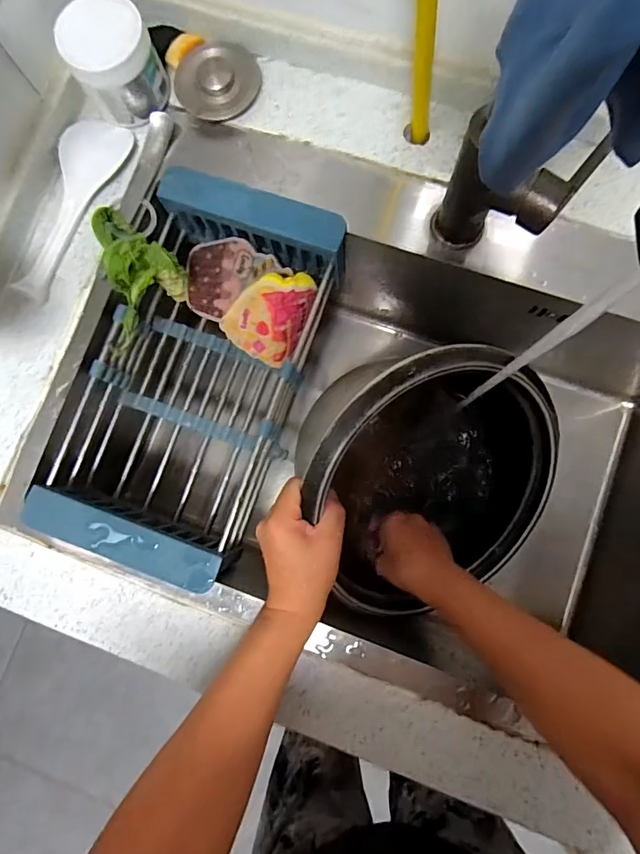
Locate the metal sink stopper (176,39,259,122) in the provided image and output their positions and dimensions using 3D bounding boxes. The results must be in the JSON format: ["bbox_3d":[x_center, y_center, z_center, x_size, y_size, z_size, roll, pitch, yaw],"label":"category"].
[{"bbox_3d":[-0.102,-0.347,0.467,0.082,0.023,0.069,-2,83,3],"label":"metal sink stopper"}]

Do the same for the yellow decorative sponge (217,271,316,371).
[{"bbox_3d":[-0.055,-0.116,0.482,0.080,0.033,0.091,18,126,-6],"label":"yellow decorative sponge"}]

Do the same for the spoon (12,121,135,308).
[{"bbox_3d":[-0.254,-0.221,0.463,0.056,0.016,0.191,26,85,6],"label":"spoon"}]

